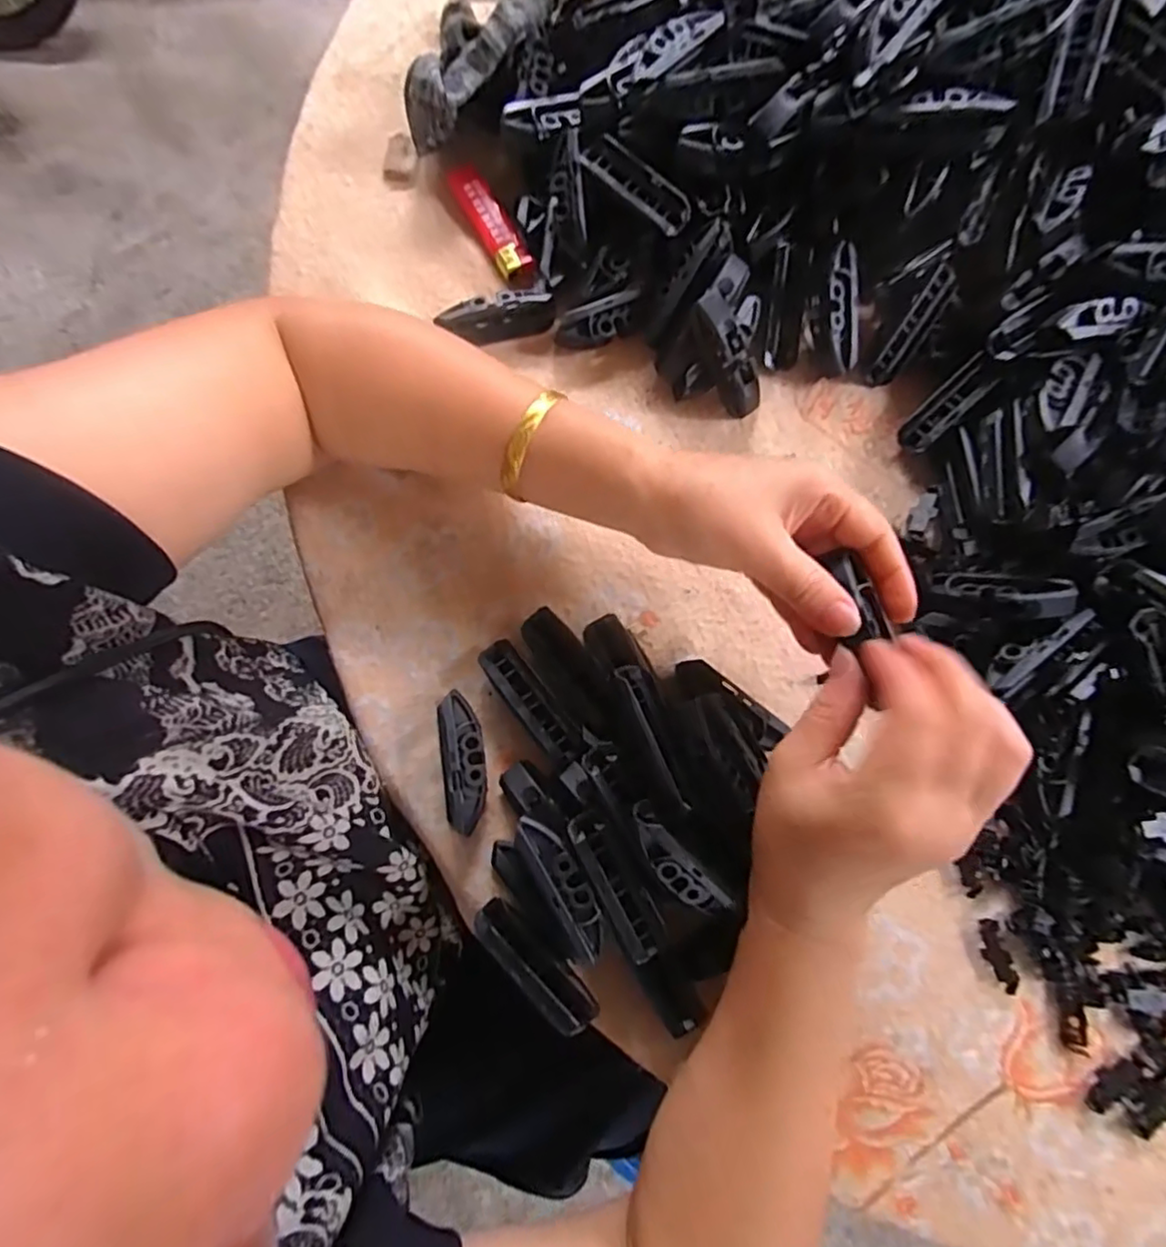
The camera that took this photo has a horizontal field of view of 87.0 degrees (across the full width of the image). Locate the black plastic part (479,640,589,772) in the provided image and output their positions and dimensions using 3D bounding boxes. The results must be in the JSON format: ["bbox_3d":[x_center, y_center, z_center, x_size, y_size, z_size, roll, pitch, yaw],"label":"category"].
[{"bbox_3d":[-0.027,0.043,0.327,0.019,0.015,0.074,-37,82,-7],"label":"black plastic part"}]

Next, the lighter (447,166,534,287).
[{"bbox_3d":[-0.058,-0.252,0.388,0.021,0.010,0.091,-28,81,-6],"label":"lighter"}]

